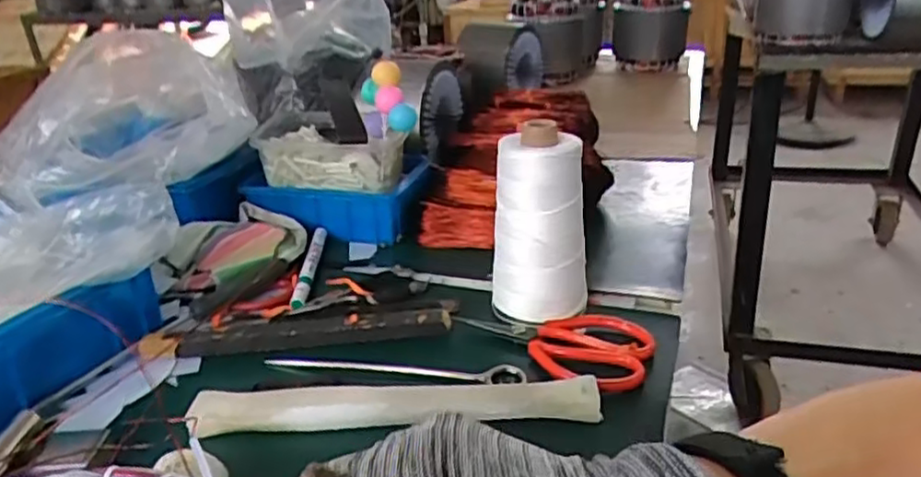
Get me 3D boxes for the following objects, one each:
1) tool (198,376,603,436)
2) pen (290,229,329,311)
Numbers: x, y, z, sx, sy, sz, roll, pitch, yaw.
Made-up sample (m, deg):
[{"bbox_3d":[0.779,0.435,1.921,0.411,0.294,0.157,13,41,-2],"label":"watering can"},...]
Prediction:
[{"bbox_3d":[-0.049,0.122,0.512,0.299,0.015,0.031,-3,25,1],"label":"tool"},{"bbox_3d":[-0.155,0.026,0.712,0.016,0.014,0.135,-4,25,1],"label":"pen"}]

